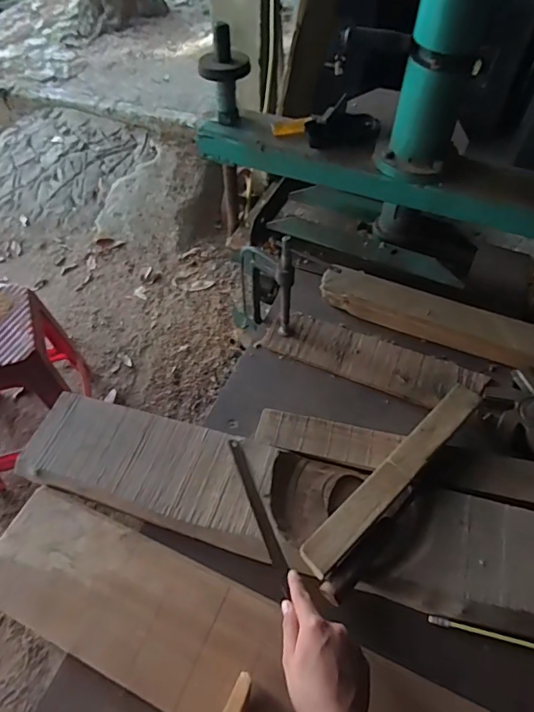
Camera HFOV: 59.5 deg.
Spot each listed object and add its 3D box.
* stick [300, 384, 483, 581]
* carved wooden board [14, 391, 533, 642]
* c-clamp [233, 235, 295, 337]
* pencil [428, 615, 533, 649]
[{"bbox_3d":[0.159,0.138,0.568,0.308,0.009,0.039,-40,64,-21],"label":"stick"},{"bbox_3d":[0.088,0.192,0.555,0.821,0.026,0.137,12,58,10],"label":"carved wooden board"},{"bbox_3d":[-0.010,-0.105,0.709,0.115,0.230,0.021,35,61,22],"label":"c-clamp"},{"bbox_3d":[0.244,0.301,0.502,0.138,0.010,0.008,11,58,9],"label":"pencil"}]

